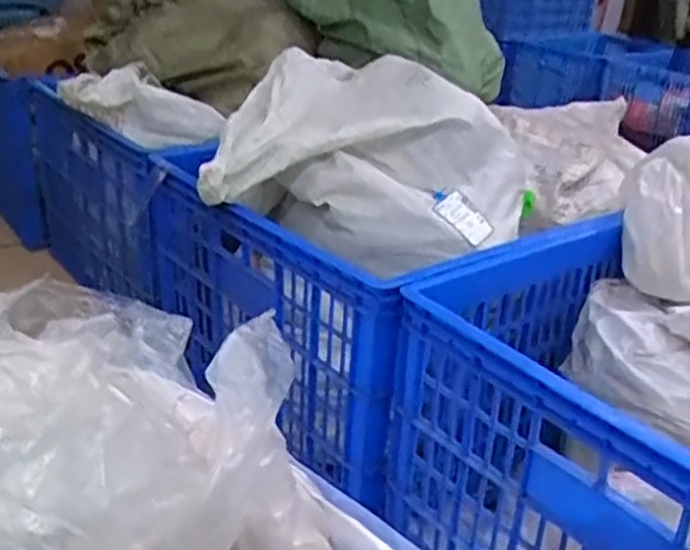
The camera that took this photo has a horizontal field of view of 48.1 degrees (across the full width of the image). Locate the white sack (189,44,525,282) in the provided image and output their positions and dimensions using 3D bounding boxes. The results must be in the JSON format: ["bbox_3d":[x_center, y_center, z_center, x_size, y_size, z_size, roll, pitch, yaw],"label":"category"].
[{"bbox_3d":[0.061,-0.199,1.405,0.504,0.283,0.414,12,26,15],"label":"white sack"}]

